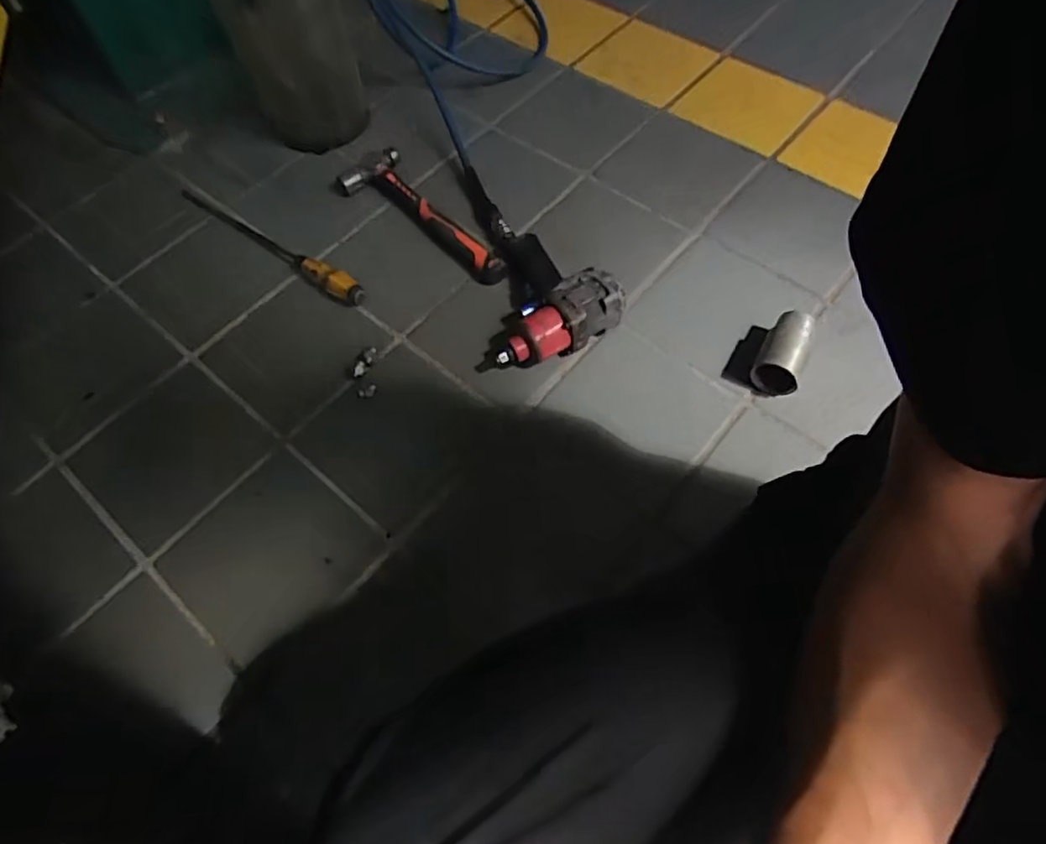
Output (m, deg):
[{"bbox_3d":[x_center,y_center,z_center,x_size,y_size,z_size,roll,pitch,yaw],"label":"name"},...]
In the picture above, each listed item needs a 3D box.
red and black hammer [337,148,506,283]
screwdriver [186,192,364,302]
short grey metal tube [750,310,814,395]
[{"bbox_3d":[-0.161,-0.309,0.942,0.104,0.029,0.336,-35,66,-15],"label":"red and black hammer"},{"bbox_3d":[-0.391,-0.282,0.943,0.395,0.033,0.039,35,68,19],"label":"screwdriver"},{"bbox_3d":[0.332,-0.089,0.782,0.055,0.050,0.107,24,65,15],"label":"short grey metal tube"}]

